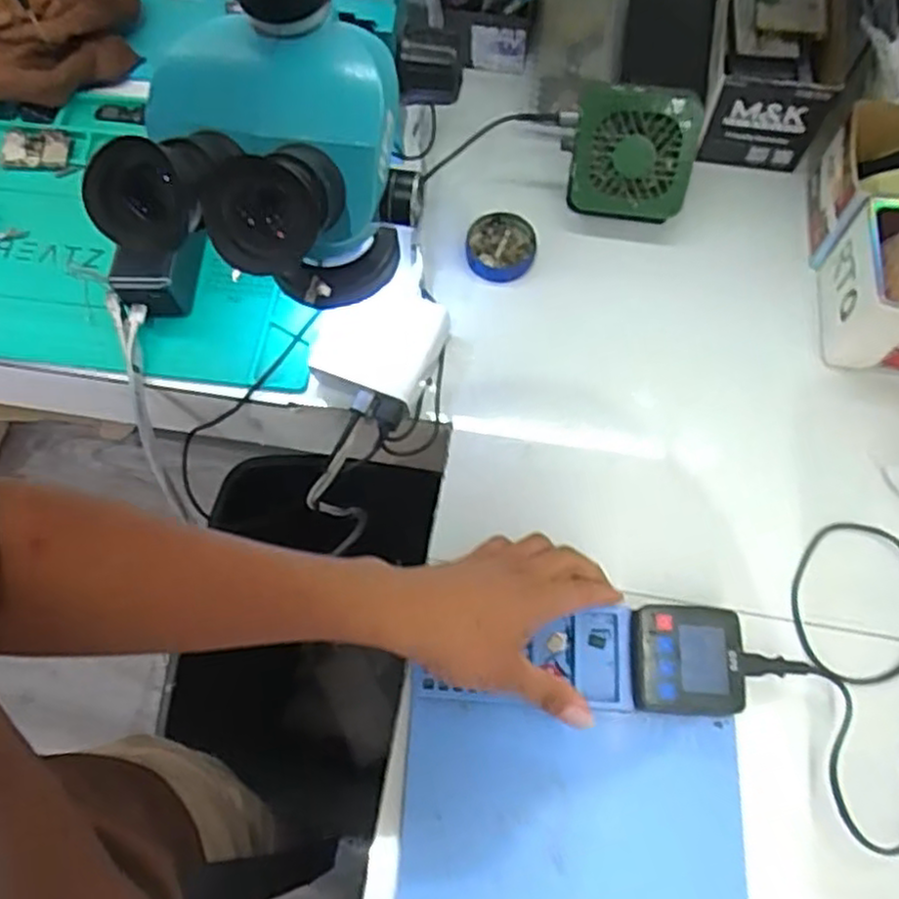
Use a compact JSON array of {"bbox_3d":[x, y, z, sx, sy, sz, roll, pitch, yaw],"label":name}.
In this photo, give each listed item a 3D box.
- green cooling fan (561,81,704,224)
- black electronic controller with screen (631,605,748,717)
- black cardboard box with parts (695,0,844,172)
[{"bbox_3d":[0.152,-0.246,0.608,0.100,0.104,0.029,7,40,5],"label":"green cooling fan"},{"bbox_3d":[0.162,0.144,0.493,0.068,0.032,0.069,2,68,2],"label":"black electronic controller with screen"},{"bbox_3d":[0.292,-0.360,0.669,0.105,0.094,0.184,10,69,6],"label":"black cardboard box with parts"}]

